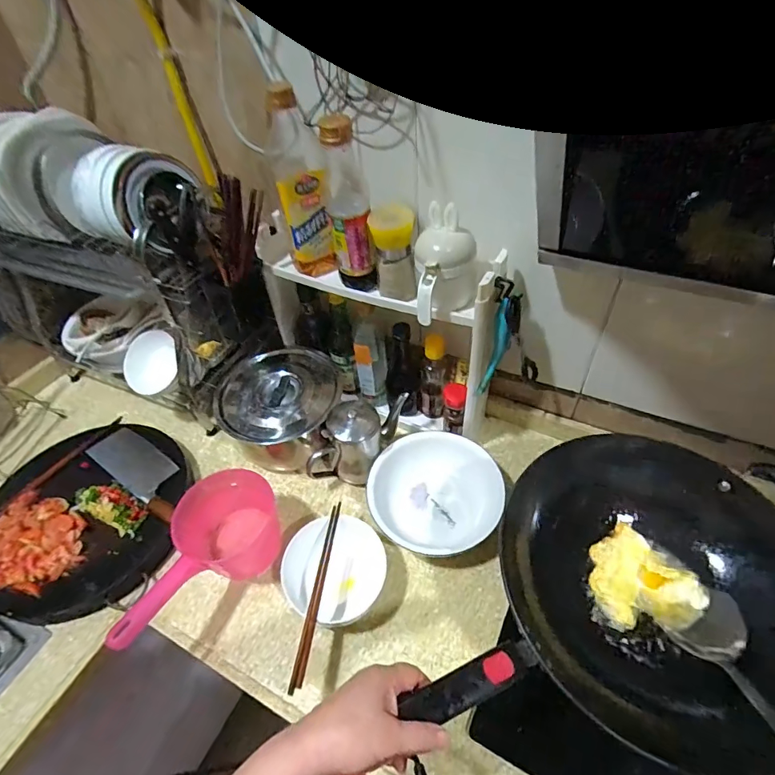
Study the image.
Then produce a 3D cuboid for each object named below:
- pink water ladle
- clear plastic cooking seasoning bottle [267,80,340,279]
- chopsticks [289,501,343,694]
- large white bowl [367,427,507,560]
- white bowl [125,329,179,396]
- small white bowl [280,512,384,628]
[{"bbox_3d":[-0.274,0.241,0.649,0.113,0.155,0.240,29,57,28],"label":"pink water ladle"},{"bbox_3d":[-0.118,-0.277,0.626,0.066,0.259,0.083,-9,48,-2],"label":"clear plastic cooking seasoning bottle"},{"bbox_3d":[-0.096,0.277,0.619,0.016,0.014,0.246,3,49,9],"label":"chopsticks"},{"bbox_3d":[0.081,0.175,0.737,0.204,0.074,0.192,-3,48,3],"label":"large white bowl"},{"bbox_3d":[-0.441,-0.046,0.837,0.054,0.086,0.115,7,66,58],"label":"white bowl"},{"bbox_3d":[-0.076,0.271,0.670,0.136,0.064,0.142,-3,48,3],"label":"small white bowl"}]

